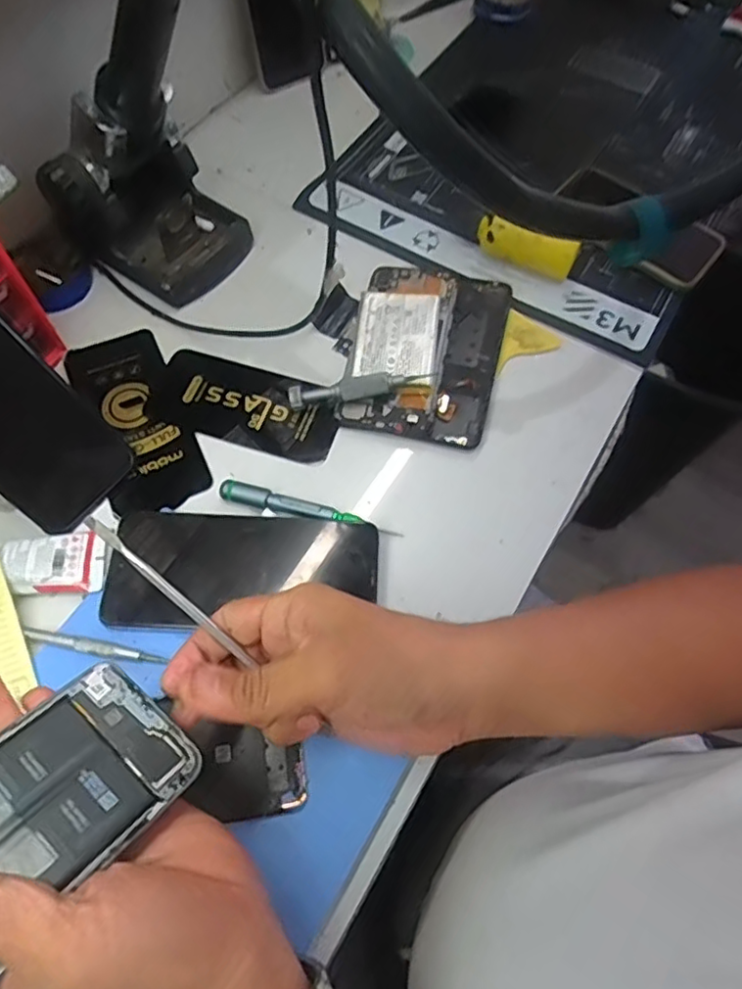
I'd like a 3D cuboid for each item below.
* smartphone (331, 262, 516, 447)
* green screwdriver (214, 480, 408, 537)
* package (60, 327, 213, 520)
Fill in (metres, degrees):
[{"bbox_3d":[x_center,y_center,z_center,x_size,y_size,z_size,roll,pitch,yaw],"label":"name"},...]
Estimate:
[{"bbox_3d":[0.043,-0.115,0.479,0.115,0.019,0.162,12,64,4],"label":"smartphone"},{"bbox_3d":[-0.042,0.012,0.417,0.123,0.013,0.016,15,64,5],"label":"green screwdriver"},{"bbox_3d":[-0.174,-0.059,0.451,0.068,0.011,0.165,-23,67,-12],"label":"package"}]

